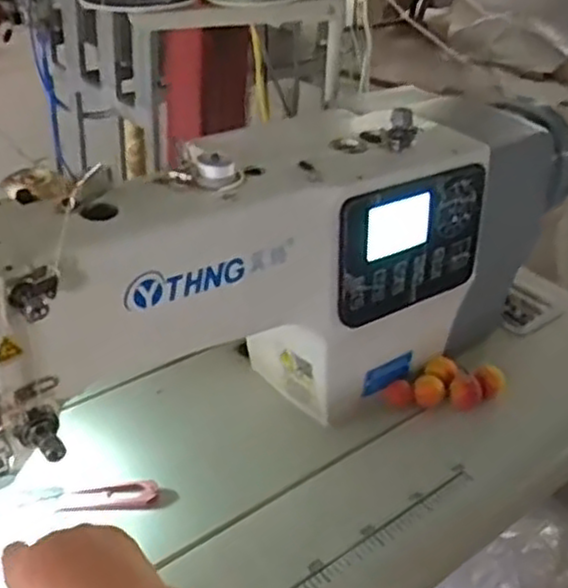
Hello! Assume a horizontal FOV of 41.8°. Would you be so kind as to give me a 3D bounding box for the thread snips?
[{"bbox_3d":[-0.142,0.148,0.545,0.097,0.012,0.019,1,34,-6],"label":"thread snips"}]

